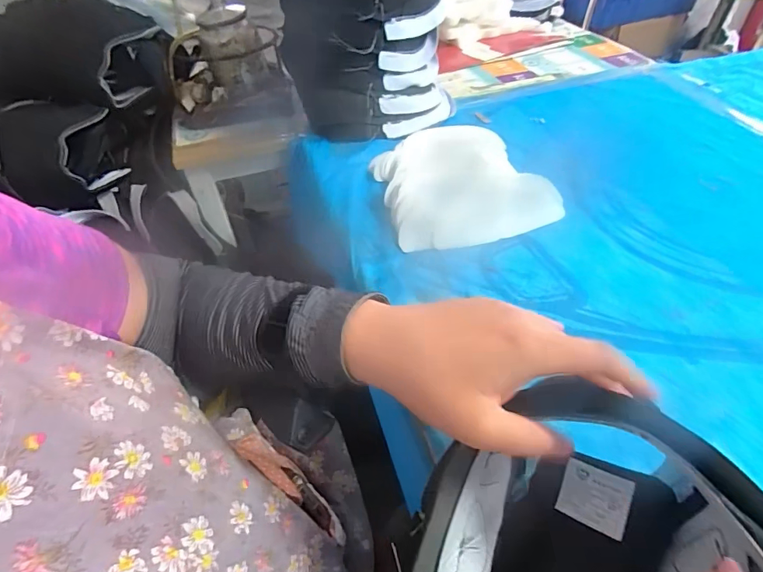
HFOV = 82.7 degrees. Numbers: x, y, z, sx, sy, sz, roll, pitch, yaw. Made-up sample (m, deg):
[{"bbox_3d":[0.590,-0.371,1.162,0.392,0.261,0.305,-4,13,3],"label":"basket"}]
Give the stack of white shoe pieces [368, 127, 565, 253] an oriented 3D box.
[{"bbox_3d":[0.107,-0.156,0.625,0.218,0.037,0.245,-11,47,-10],"label":"stack of white shoe pieces"}]

